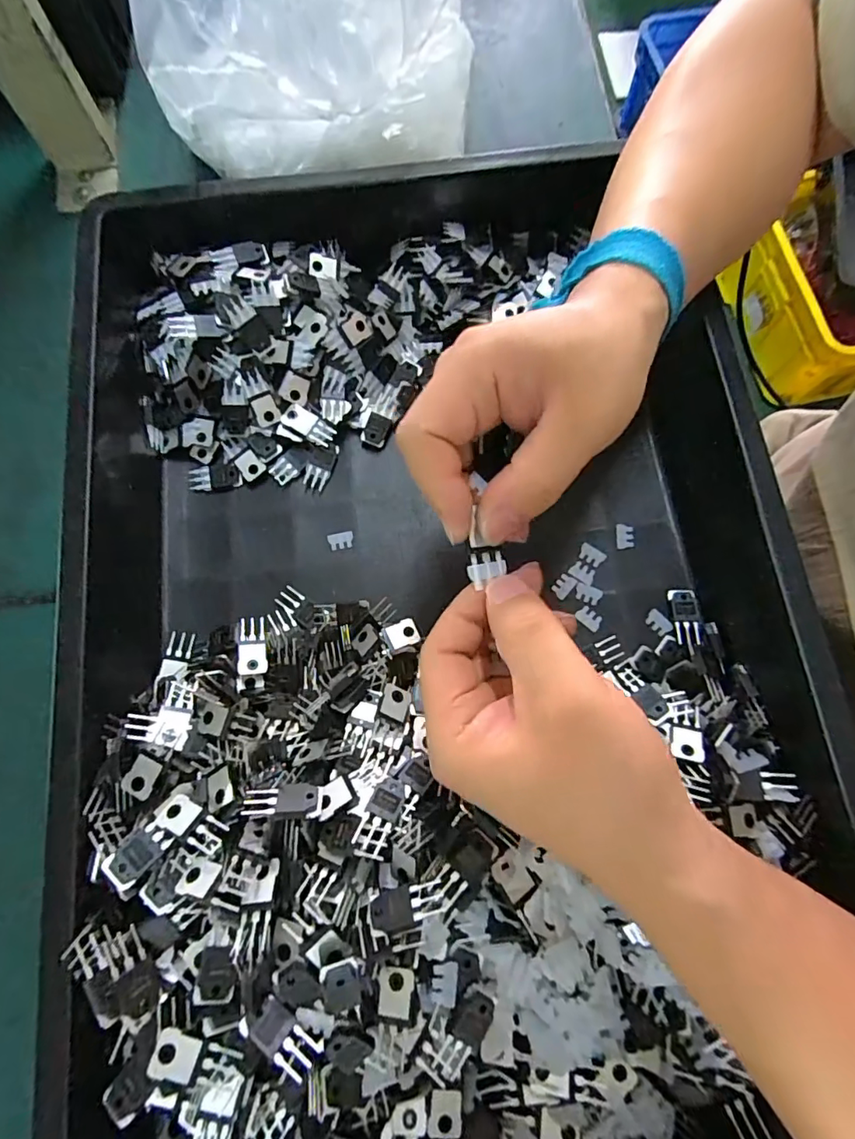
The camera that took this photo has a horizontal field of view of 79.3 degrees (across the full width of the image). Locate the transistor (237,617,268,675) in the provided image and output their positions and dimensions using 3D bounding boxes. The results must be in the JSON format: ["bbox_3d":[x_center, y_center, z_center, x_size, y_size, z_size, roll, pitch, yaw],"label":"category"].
[{"bbox_3d":[-0.102,0.044,0.301,0.016,0.006,0.035,-11,59,-2],"label":"transistor"}]

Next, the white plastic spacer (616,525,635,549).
[{"bbox_3d":[0.128,-0.022,0.331,0.011,0.004,0.015,-1,76,1],"label":"white plastic spacer"}]

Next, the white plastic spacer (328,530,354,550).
[{"bbox_3d":[-0.056,-0.019,0.331,0.016,0.004,0.011,-10,76,-2],"label":"white plastic spacer"}]

